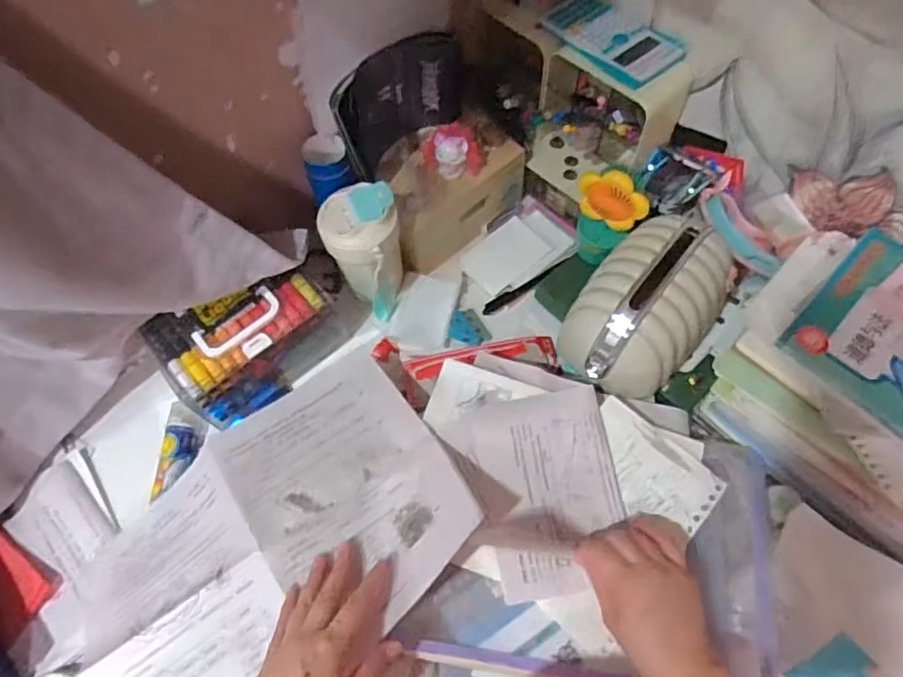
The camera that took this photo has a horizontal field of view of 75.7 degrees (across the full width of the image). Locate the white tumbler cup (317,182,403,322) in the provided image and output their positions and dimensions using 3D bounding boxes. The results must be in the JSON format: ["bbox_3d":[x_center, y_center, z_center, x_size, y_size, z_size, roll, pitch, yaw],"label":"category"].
[{"bbox_3d":[-0.100,-0.096,0.698,0.084,0.150,0.098,-11,63,-3],"label":"white tumbler cup"}]

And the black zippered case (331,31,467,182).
[{"bbox_3d":[-0.064,-0.287,0.699,0.056,0.124,0.193,40,71,20],"label":"black zippered case"}]

